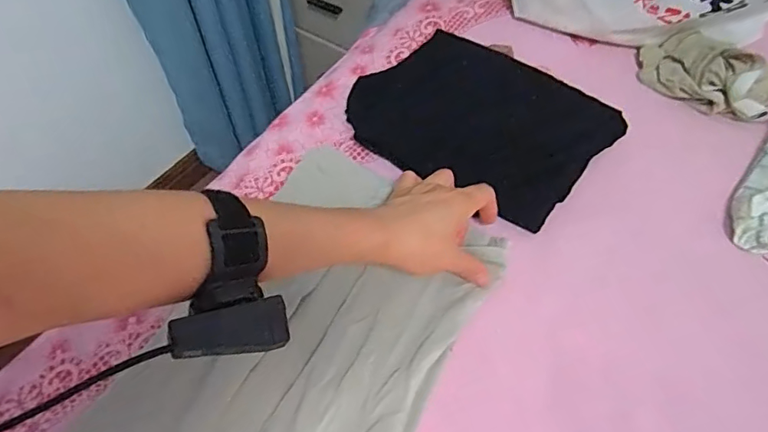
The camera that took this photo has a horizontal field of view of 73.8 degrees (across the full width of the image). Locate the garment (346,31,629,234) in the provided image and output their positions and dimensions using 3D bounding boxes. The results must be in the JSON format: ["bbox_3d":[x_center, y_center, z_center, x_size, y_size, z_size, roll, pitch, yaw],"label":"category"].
[{"bbox_3d":[0.095,-0.113,0.559,0.266,0.025,0.172,34,65,20],"label":"garment"}]

